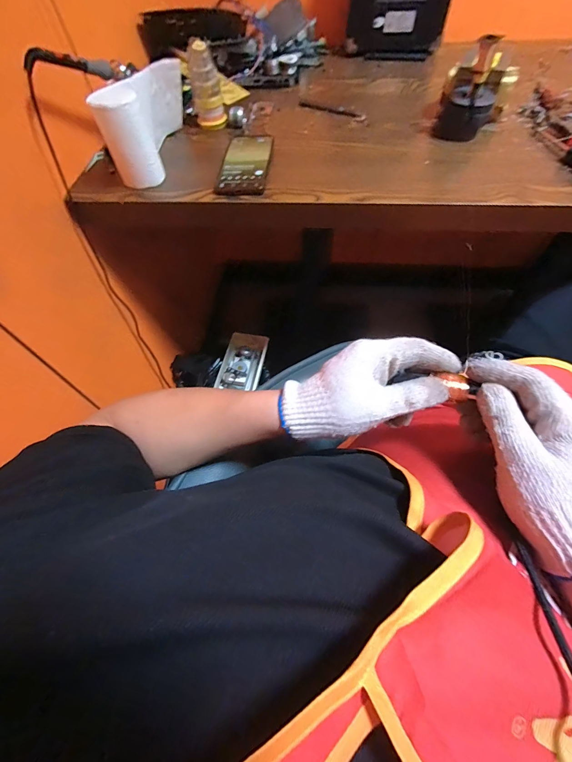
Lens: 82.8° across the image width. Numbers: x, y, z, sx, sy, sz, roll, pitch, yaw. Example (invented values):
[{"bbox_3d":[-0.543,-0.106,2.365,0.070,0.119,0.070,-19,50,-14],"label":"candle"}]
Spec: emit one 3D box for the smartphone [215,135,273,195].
[{"bbox_3d":[-0.062,-0.343,0.508,0.074,0.011,0.154,3,59,5],"label":"smartphone"}]

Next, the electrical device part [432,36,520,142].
[{"bbox_3d":[0.297,-0.458,0.506,0.100,0.111,0.114,22,62,16],"label":"electrical device part"}]

